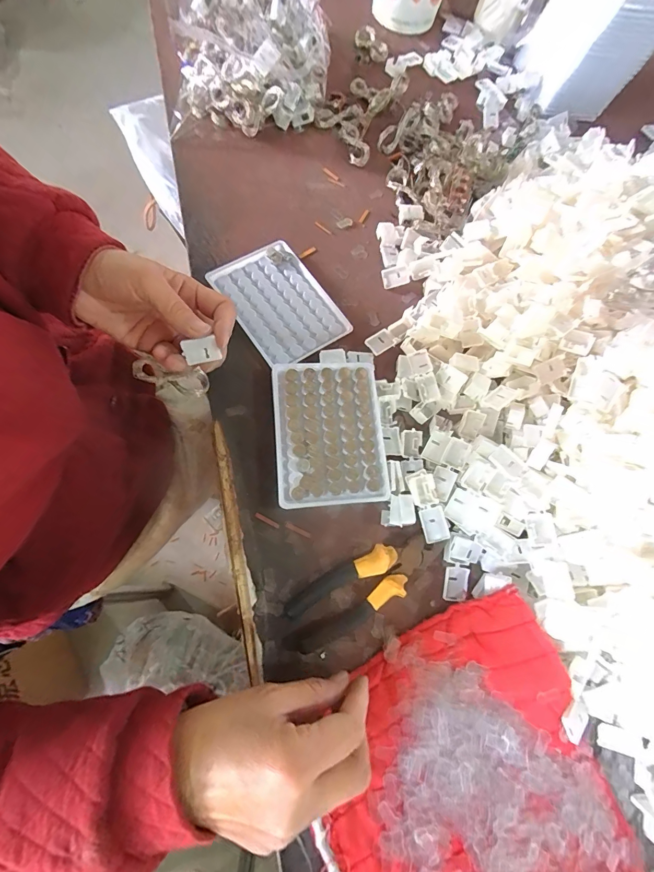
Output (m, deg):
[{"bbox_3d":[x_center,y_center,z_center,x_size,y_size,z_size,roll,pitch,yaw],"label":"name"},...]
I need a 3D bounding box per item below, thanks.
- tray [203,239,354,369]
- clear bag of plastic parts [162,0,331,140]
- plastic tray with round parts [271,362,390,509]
[{"bbox_3d":[-0.049,-0.136,0.380,0.093,0.010,0.135,-34,79,-16],"label":"tray"},{"bbox_3d":[-0.085,-0.488,0.403,0.166,0.176,0.220,4,72,-5],"label":"clear bag of plastic parts"},{"bbox_3d":[0.001,-0.004,0.335,0.096,0.015,0.129,-3,72,-7],"label":"plastic tray with round parts"}]

